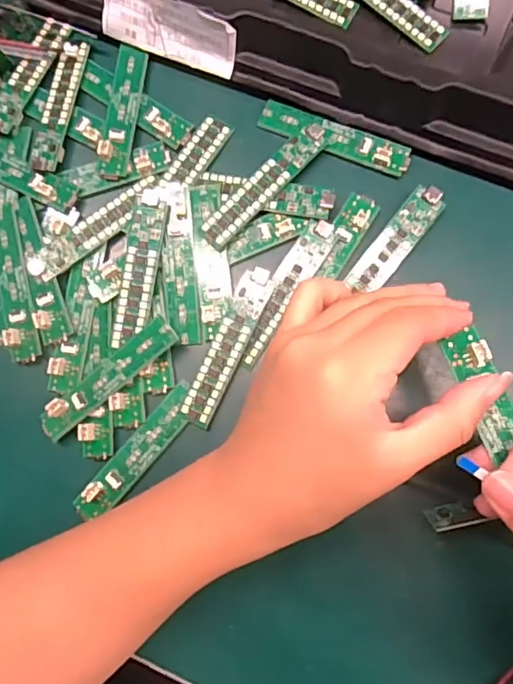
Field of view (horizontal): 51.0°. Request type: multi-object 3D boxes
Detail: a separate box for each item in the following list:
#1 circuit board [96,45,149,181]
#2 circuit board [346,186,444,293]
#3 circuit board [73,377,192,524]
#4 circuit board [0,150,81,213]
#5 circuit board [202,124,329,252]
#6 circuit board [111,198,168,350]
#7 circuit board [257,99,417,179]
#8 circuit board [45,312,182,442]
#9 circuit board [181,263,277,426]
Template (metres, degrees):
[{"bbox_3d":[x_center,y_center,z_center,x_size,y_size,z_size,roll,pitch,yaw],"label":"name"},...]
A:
[{"bbox_3d":[-0.074,-0.127,0.293,0.018,0.010,0.077,7,80,5],"label":"circuit board"},{"bbox_3d":[0.072,-0.051,0.276,0.018,0.006,0.064,38,84,10],"label":"circuit board"},{"bbox_3d":[-0.059,0.056,0.272,0.016,0.005,0.080,41,83,4],"label":"circuit board"},{"bbox_3d":[-0.135,-0.094,0.294,0.081,0.007,0.017,26,81,7],"label":"circuit board"},{"bbox_3d":[0.004,-0.084,0.283,0.018,0.004,0.084,43,85,10],"label":"circuit board"},{"bbox_3d":[-0.060,-0.035,0.277,0.017,0.004,0.075,9,89,-2],"label":"circuit board"},{"bbox_3d":[0.042,-0.111,0.288,0.083,0.008,0.017,22,82,8],"label":"circuit board"},{"bbox_3d":[-0.076,0.019,0.274,0.082,0.009,0.016,-39,79,-4],"label":"circuit board"},{"bbox_3d":[-0.014,0.002,0.274,0.017,0.004,0.085,23,82,8],"label":"circuit board"}]

